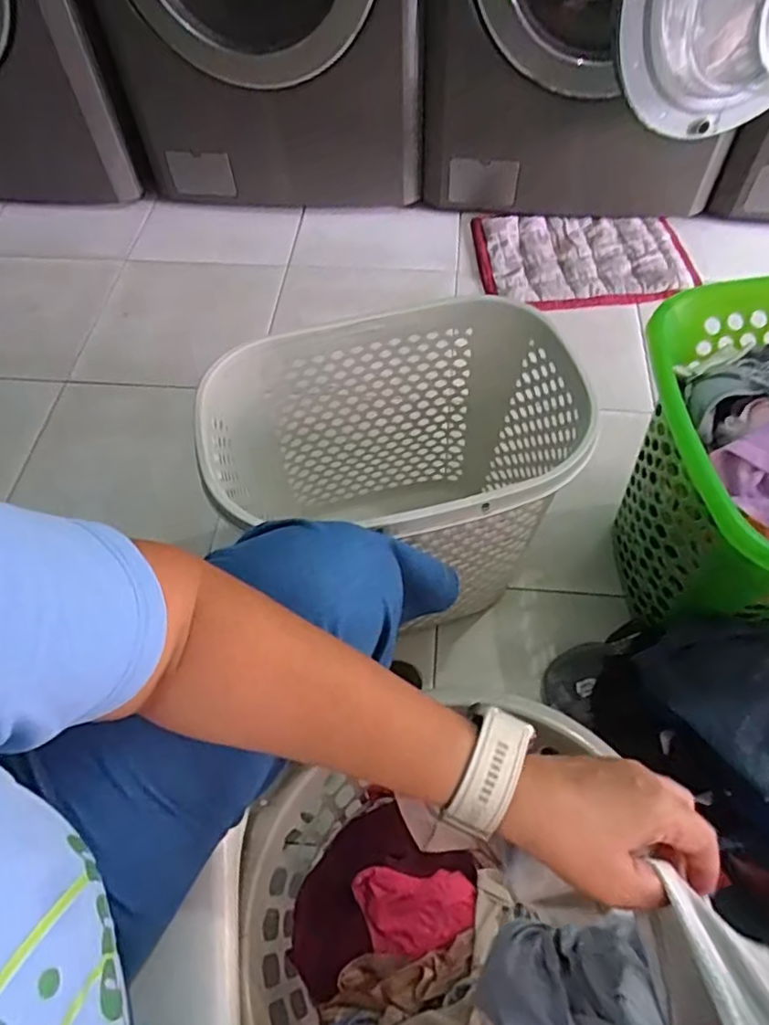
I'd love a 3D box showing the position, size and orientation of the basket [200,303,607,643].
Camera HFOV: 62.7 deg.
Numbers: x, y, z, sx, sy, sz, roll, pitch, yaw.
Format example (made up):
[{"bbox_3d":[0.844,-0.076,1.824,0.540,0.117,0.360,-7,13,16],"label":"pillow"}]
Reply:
[{"bbox_3d":[0.026,-0.031,0.873,0.434,0.370,0.306,-14,59,-7],"label":"basket"}]

